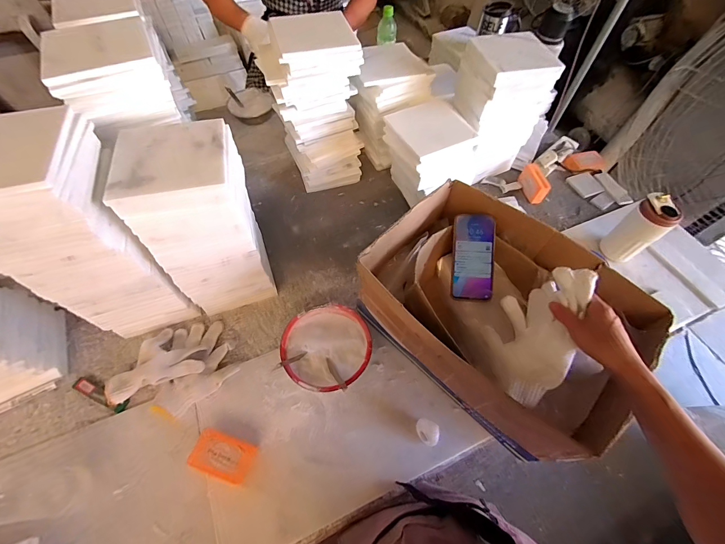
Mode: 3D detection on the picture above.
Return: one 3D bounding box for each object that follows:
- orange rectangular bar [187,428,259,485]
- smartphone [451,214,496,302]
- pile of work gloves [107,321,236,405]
[{"bbox_3d":[-0.235,0.308,0.543,0.106,0.027,0.059,15,62,10],"label":"orange rectangular bar"},{"bbox_3d":[0.212,-0.027,0.622,0.076,0.010,0.162,2,92,13],"label":"smartphone"},{"bbox_3d":[-0.376,0.164,0.629,0.221,0.042,0.125,-24,62,-12],"label":"pile of work gloves"}]

